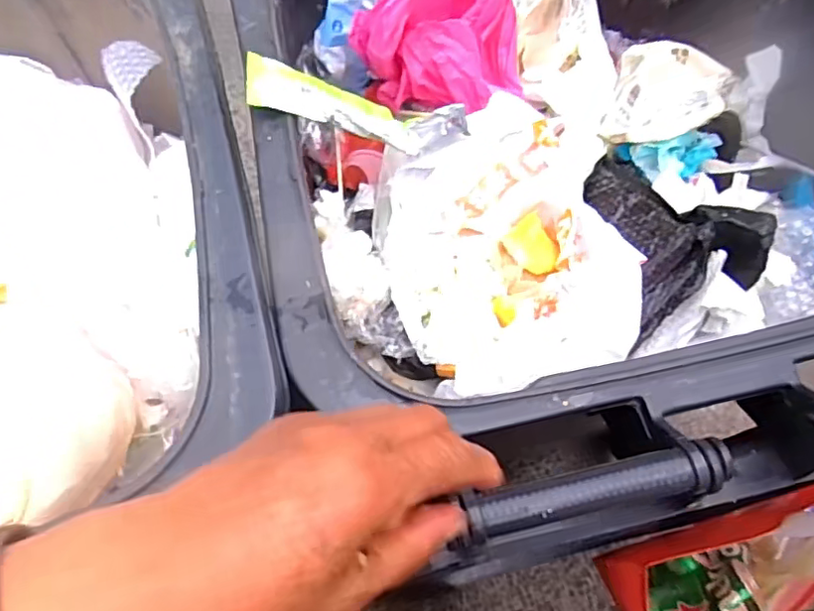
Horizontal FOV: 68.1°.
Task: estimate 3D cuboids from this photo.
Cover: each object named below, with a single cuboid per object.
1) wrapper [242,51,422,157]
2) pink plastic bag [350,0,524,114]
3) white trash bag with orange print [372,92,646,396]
[{"bbox_3d":[-0.058,-0.171,0.523,0.160,0.021,0.041,15,62,-26],"label":"wrapper"},{"bbox_3d":[0.030,-0.300,0.607,0.172,0.126,0.143,-2,65,0],"label":"pink plastic bag"},{"bbox_3d":[0.104,-0.058,0.568,0.243,0.091,0.265,-15,65,-6],"label":"white trash bag with orange print"}]

